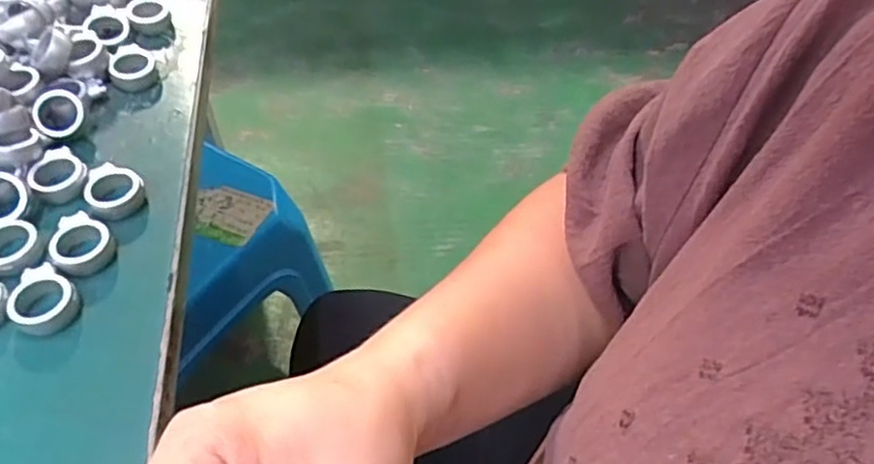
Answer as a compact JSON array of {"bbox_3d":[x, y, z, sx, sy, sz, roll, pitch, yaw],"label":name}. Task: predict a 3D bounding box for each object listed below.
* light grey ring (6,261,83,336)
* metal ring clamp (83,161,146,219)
[{"bbox_3d":[-0.170,0.029,0.286,0.031,0.009,0.026,32,57,21],"label":"light grey ring"},{"bbox_3d":[-0.158,-0.021,0.327,0.027,0.010,0.032,-25,56,-21],"label":"metal ring clamp"}]

